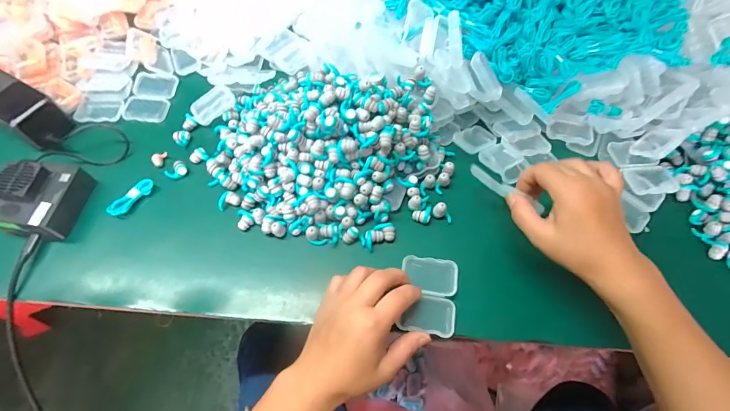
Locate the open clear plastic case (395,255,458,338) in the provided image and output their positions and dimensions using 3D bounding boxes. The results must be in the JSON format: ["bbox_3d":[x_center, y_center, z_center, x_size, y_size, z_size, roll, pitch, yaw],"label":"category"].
[{"bbox_3d":[0.063,0.090,0.374,0.054,0.012,0.074,10,61,4],"label":"open clear plastic case"}]

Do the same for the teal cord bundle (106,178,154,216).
[{"bbox_3d":[-0.263,-0.009,0.421,0.014,0.013,0.054,34,66,16],"label":"teal cord bundle"}]

